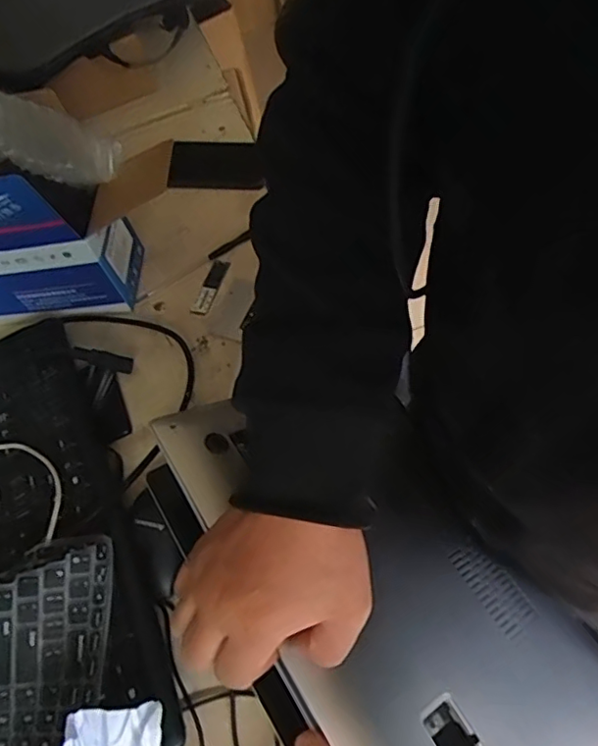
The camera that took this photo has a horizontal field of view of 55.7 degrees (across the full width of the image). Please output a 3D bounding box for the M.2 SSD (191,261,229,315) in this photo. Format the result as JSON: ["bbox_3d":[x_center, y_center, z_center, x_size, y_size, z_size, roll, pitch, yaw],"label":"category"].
[{"bbox_3d":[-0.102,-0.098,0.650,0.023,0.008,0.078,14,62,17],"label":"M.2 SSD"}]

